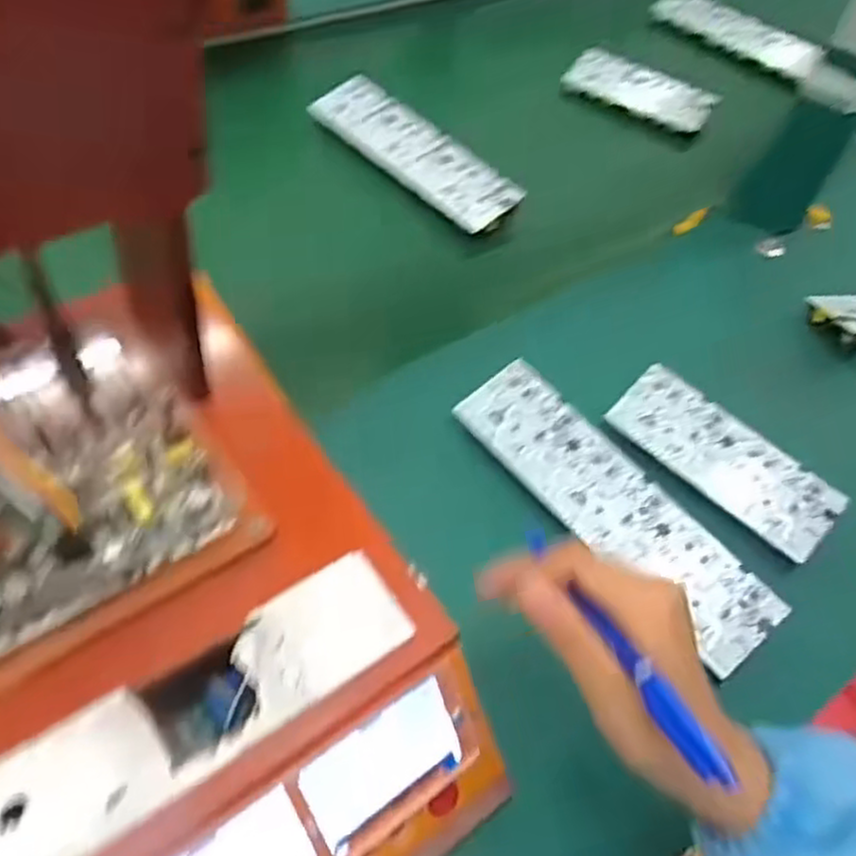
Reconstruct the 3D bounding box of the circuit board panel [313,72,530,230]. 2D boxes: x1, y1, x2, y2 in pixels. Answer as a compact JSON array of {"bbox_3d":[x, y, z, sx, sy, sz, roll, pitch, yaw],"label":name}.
[{"bbox_3d":[-0.014,-0.266,0.706,0.061,0.011,0.236,-45,69,-4],"label":"circuit board panel"}]

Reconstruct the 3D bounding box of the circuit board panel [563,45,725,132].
[{"bbox_3d":[0.237,-0.380,0.824,0.166,0.012,0.078,30,65,17],"label":"circuit board panel"}]

